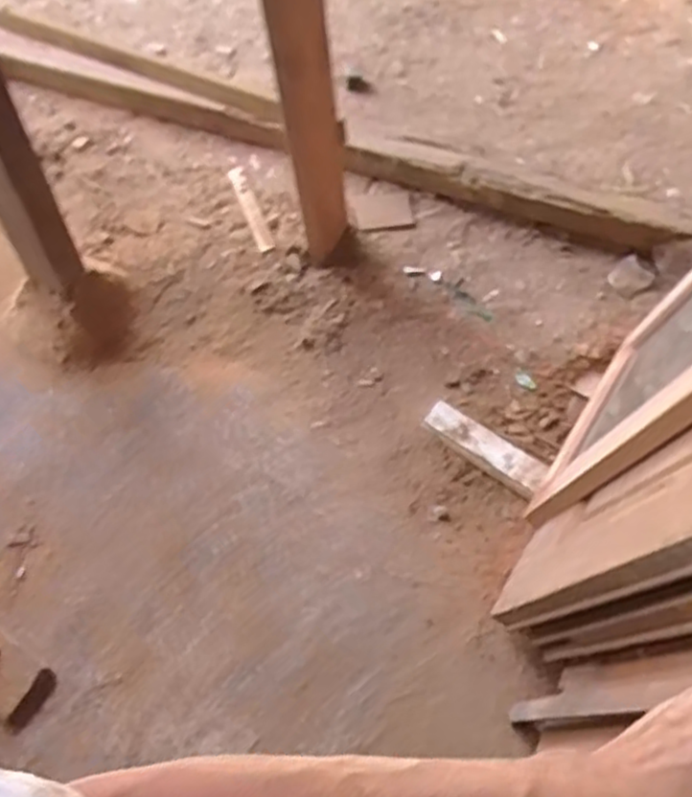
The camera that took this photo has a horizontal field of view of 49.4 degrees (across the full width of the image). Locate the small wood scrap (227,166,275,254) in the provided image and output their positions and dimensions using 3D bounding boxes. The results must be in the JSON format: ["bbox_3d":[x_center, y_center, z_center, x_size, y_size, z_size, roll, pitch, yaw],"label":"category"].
[{"bbox_3d":[-0.238,-0.476,1.884,0.042,0.018,0.349,-11,52,-18],"label":"small wood scrap"}]

